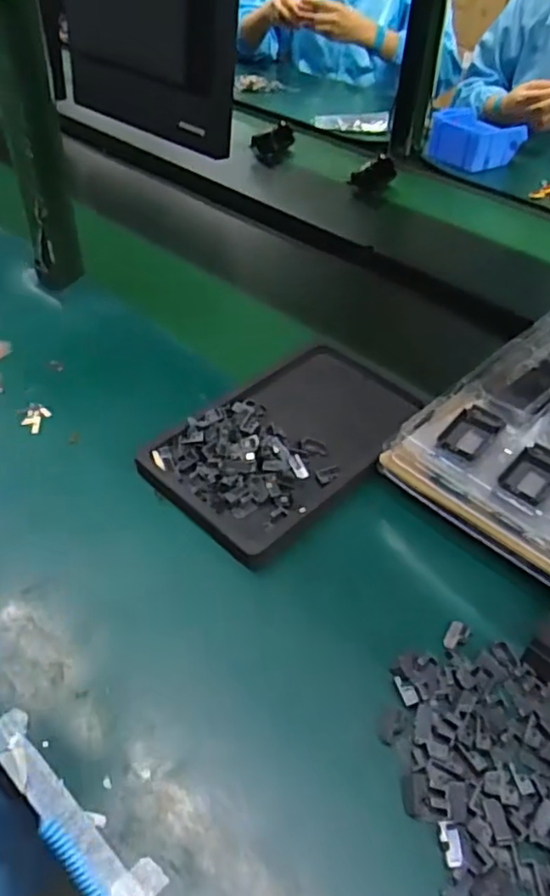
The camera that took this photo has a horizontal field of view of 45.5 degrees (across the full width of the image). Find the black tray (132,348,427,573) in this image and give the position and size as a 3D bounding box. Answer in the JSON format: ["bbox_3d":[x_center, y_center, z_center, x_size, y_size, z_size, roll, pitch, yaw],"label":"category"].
[{"bbox_3d":[0.014,-0.017,0.589,0.153,0.025,0.246,35,56,30],"label":"black tray"}]

